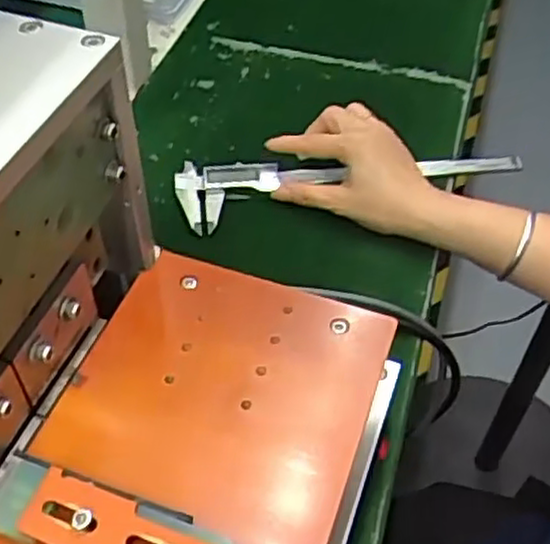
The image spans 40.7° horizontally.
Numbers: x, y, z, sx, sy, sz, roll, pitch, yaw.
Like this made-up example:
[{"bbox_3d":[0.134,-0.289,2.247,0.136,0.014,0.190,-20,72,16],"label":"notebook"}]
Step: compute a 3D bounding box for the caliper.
[{"bbox_3d":[0.070,-0.075,0.613,0.293,0.020,0.071,-5,49,-10],"label":"caliper"}]

